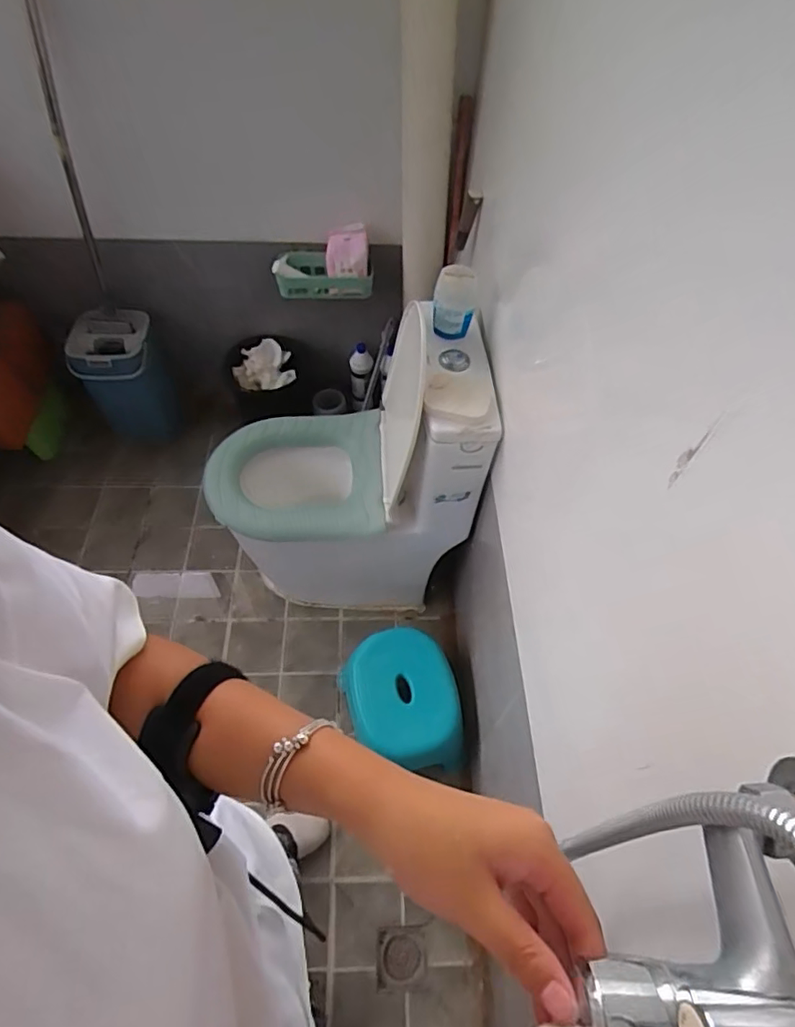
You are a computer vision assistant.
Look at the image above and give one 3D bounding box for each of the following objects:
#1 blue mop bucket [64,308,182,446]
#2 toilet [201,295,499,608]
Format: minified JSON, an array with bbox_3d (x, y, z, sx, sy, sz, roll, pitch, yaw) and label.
[{"bbox_3d":[-0.797,-0.382,1.707,0.235,0.415,0.211,-23,60,-17],"label":"blue mop bucket"},{"bbox_3d":[-0.125,-0.083,1.362,0.594,0.712,0.366,2,56,-1],"label":"toilet"}]

